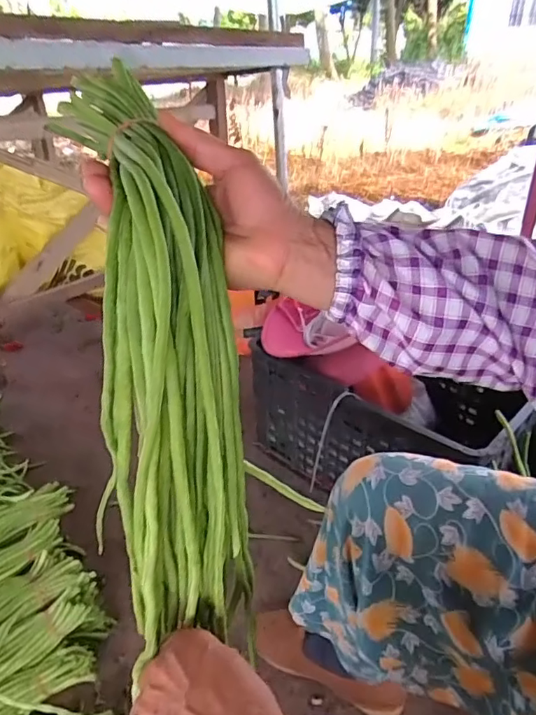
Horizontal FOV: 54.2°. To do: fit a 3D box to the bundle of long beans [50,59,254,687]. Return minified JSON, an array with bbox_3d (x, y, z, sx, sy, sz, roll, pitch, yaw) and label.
[{"bbox_3d":[-0.065,0.011,0.322,0.084,0.374,0.105,-7,8,-9],"label":"bundle of long beans"}]

